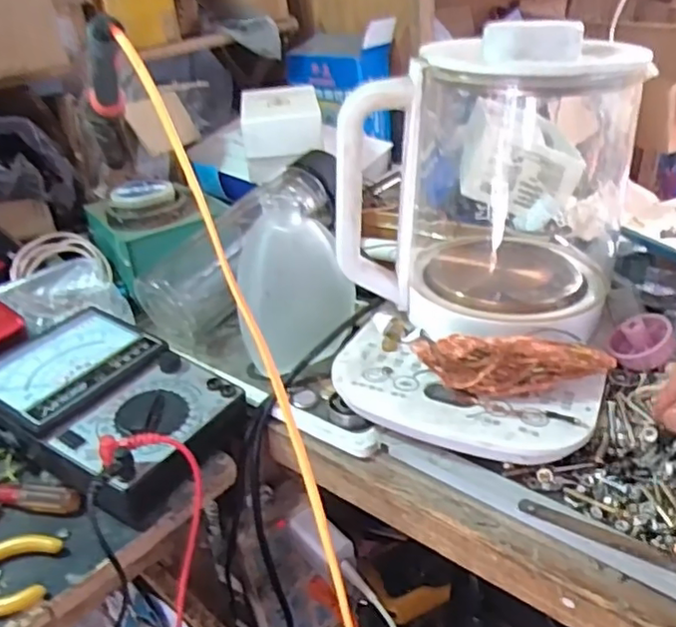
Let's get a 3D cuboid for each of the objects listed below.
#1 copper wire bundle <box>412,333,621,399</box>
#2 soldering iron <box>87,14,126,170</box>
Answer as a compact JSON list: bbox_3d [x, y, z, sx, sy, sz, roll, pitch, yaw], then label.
[{"bbox_3d":[0.106,0.032,0.381,0.112,0.034,0.024,-4,31,-1],"label":"copper wire bundle"},{"bbox_3d":[-0.183,-0.165,0.495,0.026,0.024,0.269,-16,0,-20],"label":"soldering iron"}]

